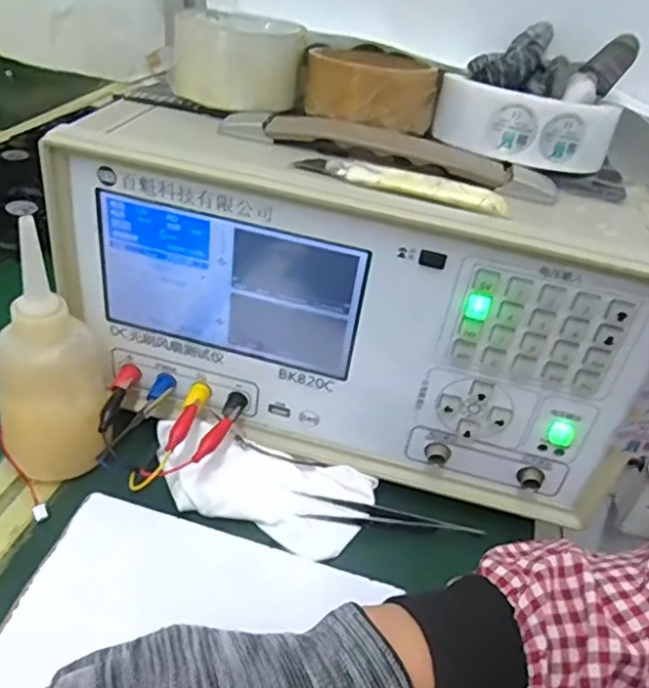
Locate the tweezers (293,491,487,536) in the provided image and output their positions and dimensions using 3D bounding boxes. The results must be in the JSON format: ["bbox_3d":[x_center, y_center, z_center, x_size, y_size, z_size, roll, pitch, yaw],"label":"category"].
[{"bbox_3d":[0.042,0.106,0.396,0.116,0.009,0.021,4,37,-4],"label":"tweezers"}]

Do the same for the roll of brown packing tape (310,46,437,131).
[{"bbox_3d":[0.032,-0.170,0.402,0.078,0.037,0.089,10,37,5],"label":"roll of brown packing tape"}]

